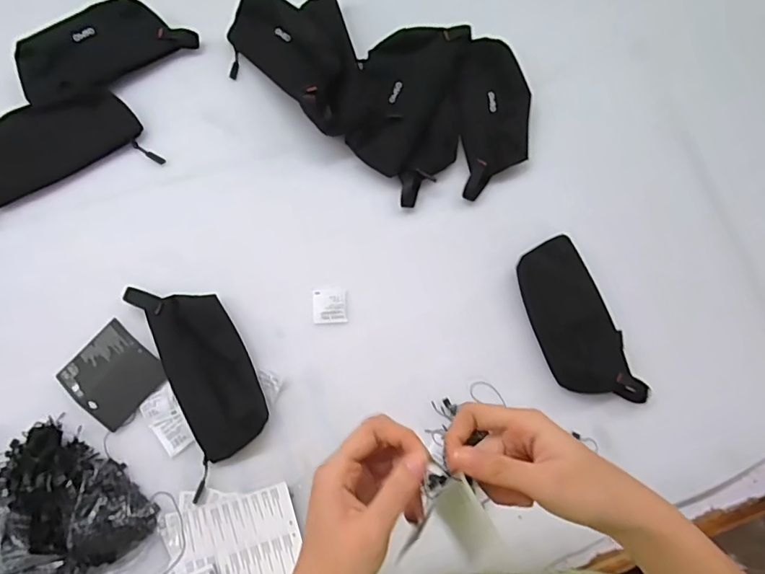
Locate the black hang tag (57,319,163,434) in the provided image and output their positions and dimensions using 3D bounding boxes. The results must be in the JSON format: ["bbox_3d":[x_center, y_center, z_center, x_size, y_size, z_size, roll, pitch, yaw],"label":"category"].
[{"bbox_3d":[-0.303,0.096,0.551,0.095,0.012,0.088,42,81,8],"label":"black hang tag"}]

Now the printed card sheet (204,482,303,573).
[{"bbox_3d":[-0.133,0.271,0.521,0.088,0.004,0.099,-17,80,-6],"label":"printed card sheet"}]

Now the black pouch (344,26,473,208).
[{"bbox_3d":[0.032,-0.221,0.614,0.137,0.057,0.225,11,78,1],"label":"black pouch"}]

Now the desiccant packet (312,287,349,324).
[{"bbox_3d":[-0.062,0.022,0.585,0.041,0.005,0.042,-4,79,-5],"label":"desiccant packet"}]

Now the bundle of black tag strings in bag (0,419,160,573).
[{"bbox_3d":[-0.331,0.222,0.499,0.124,0.055,0.164,-38,81,-9],"label":"bundle of black tag strings in bag"}]

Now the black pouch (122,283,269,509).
[{"bbox_3d":[-0.202,0.091,0.553,0.098,0.035,0.218,-23,81,-8],"label":"black pouch"}]

